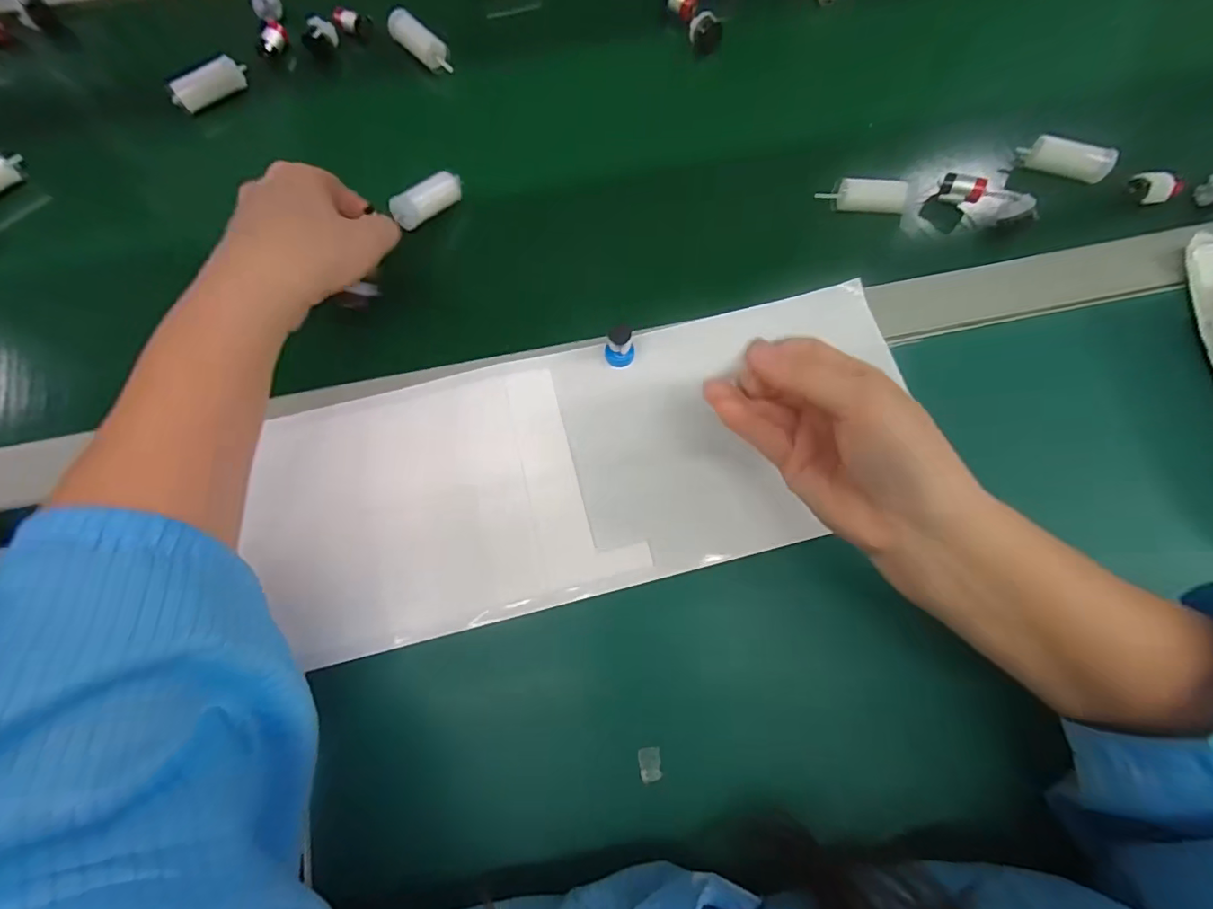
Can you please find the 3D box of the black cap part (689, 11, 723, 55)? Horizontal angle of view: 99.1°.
[{"bbox_3d":[0.079,-0.337,0.412,0.023,0.026,0.016,-28,37,23],"label":"black cap part"}]

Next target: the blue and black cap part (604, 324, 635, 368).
[{"bbox_3d":[0.008,-0.071,0.320,0.018,0.029,0.021,1,67,2],"label":"blue and black cap part"}]

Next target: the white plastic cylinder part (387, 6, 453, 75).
[{"bbox_3d":[-0.150,-0.327,0.409,0.061,0.017,0.023,44,74,4],"label":"white plastic cylinder part"}]

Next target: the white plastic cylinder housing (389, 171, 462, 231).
[{"bbox_3d":[-0.121,-0.175,0.353,0.017,0.019,0.053,38,72,16],"label":"white plastic cylinder housing"}]

